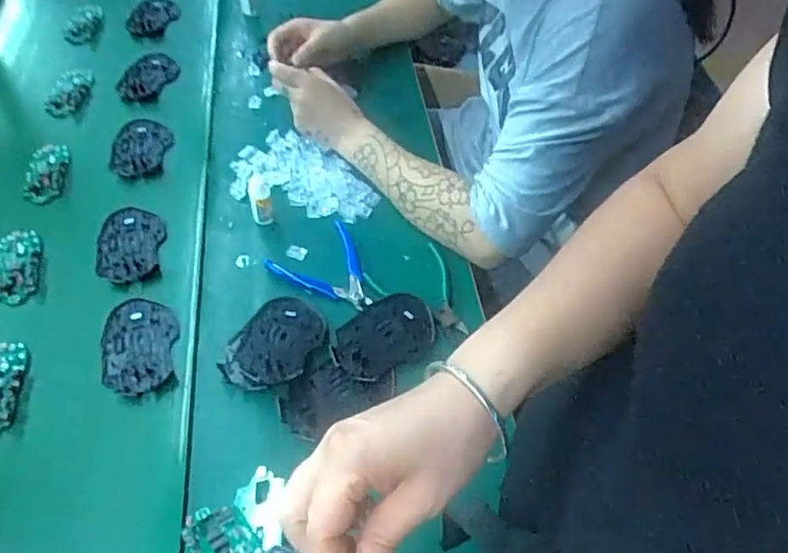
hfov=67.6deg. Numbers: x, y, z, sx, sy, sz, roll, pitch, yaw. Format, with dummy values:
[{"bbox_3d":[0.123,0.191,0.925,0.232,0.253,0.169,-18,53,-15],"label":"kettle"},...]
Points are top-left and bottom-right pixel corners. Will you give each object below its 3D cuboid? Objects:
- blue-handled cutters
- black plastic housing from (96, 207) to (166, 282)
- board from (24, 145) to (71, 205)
[{"bbox_3d":[-0.067,-0.007,0.645,0.106,0.009,0.113,-35,60,-25],"label":"blue-handled cutters"},{"bbox_3d":[-0.303,-0.037,0.676,0.071,0.007,0.104,-3,52,-3],"label":"black plastic housing"},{"bbox_3d":[-0.438,-0.132,0.743,0.049,0.004,0.100,-9,53,-8],"label":"board"}]

